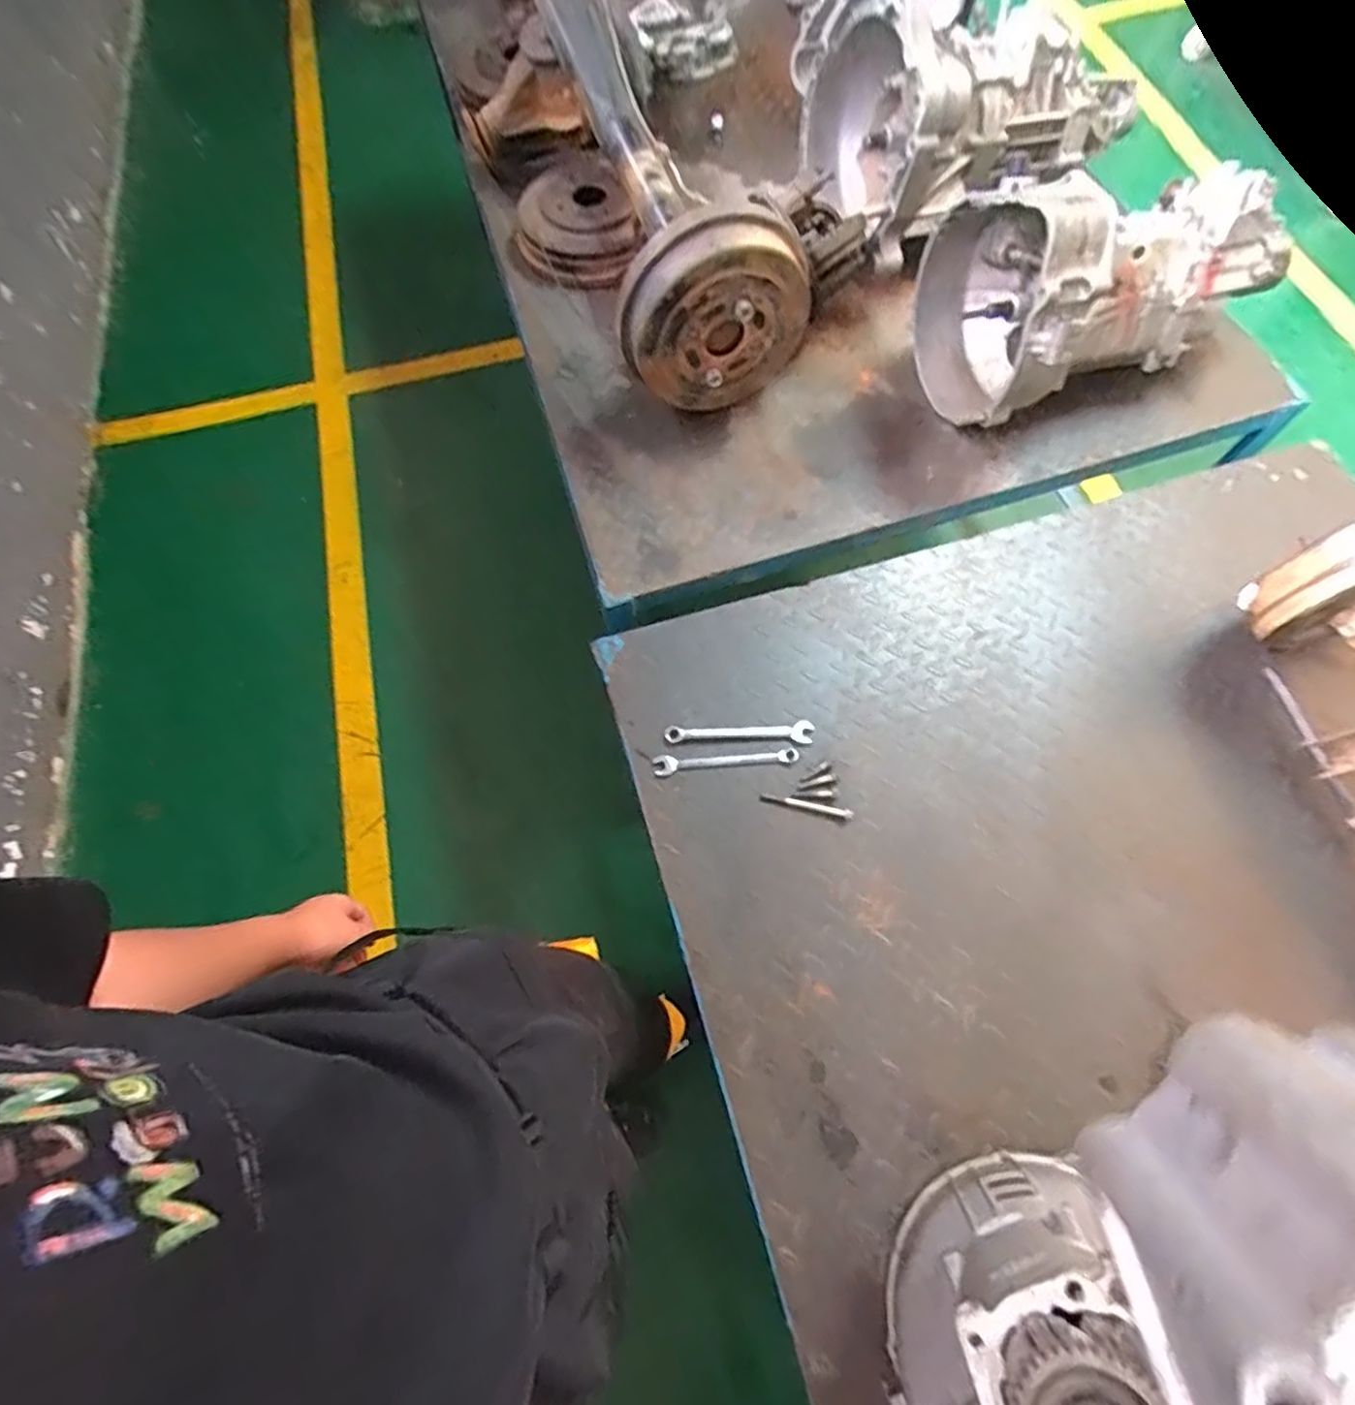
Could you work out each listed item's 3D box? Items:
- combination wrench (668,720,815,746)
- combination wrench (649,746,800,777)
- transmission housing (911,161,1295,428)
[{"bbox_3d":[0.077,0.037,0.832,0.181,0.016,0.030,-1,69,2],"label":"combination wrench"},{"bbox_3d":[0.058,0.070,0.813,0.172,0.008,0.025,-6,69,0],"label":"combination wrench"},{"bbox_3d":[0.573,-0.607,0.917,0.441,0.285,0.284,-24,70,-7],"label":"transmission housing"}]

